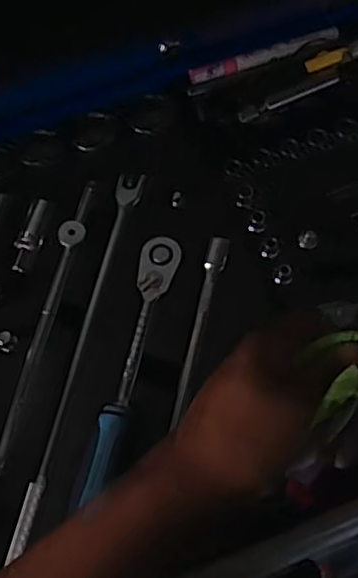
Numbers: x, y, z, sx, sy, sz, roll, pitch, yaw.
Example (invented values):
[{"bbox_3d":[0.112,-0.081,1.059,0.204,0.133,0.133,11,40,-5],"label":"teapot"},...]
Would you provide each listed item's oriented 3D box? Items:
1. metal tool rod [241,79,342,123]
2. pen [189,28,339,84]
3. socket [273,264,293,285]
[{"bbox_3d":[0.097,-0.165,0.548,0.093,0.007,0.011,-20,72,-7],"label":"metal tool rod"},{"bbox_3d":[0.076,-0.210,0.561,0.138,0.010,0.014,-19,72,-7],"label":"pen"},{"bbox_3d":[0.083,-0.012,0.496,0.015,0.014,0.016,0,71,0],"label":"socket"}]

